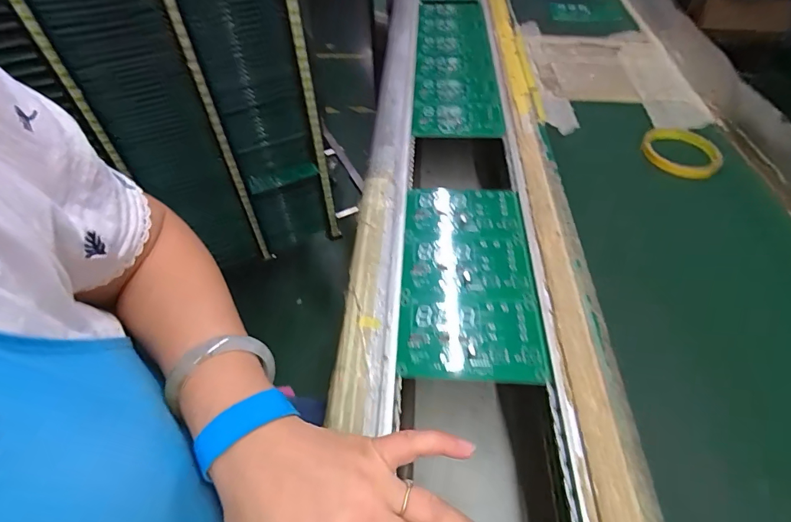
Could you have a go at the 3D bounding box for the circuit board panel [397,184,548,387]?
[{"bbox_3d":[0.068,0.007,0.405,0.118,0.008,0.221,3,50,3],"label":"circuit board panel"}]

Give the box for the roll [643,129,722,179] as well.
[{"bbox_3d":[0.342,-0.130,0.504,0.082,0.018,0.082,0,50,0],"label":"roll"}]

